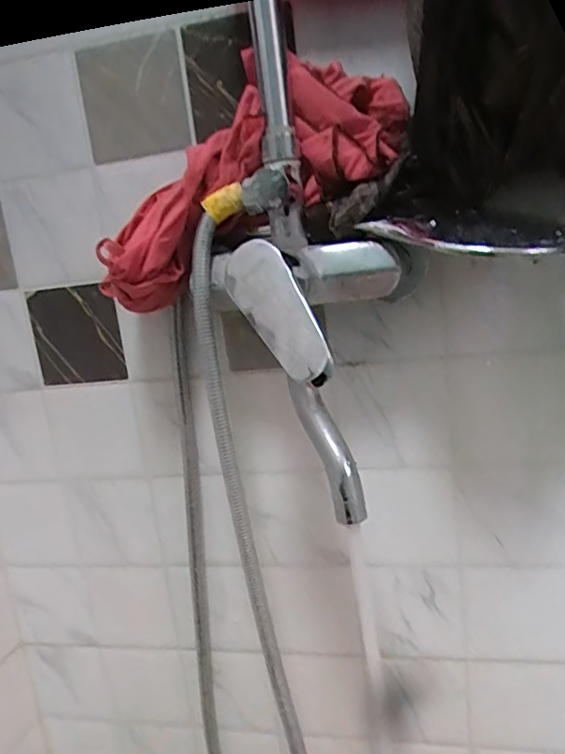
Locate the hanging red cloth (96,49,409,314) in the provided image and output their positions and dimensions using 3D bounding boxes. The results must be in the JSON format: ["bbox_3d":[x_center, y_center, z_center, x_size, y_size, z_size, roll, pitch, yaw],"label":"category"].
[{"bbox_3d":[-0.036,-0.153,0.434,0.270,0.117,0.058,-32,9,7],"label":"hanging red cloth"}]

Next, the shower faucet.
[{"bbox_3d":[0.024,-0.002,0.412,0.100,0.209,0.128,1,14,34],"label":"shower faucet"}]

